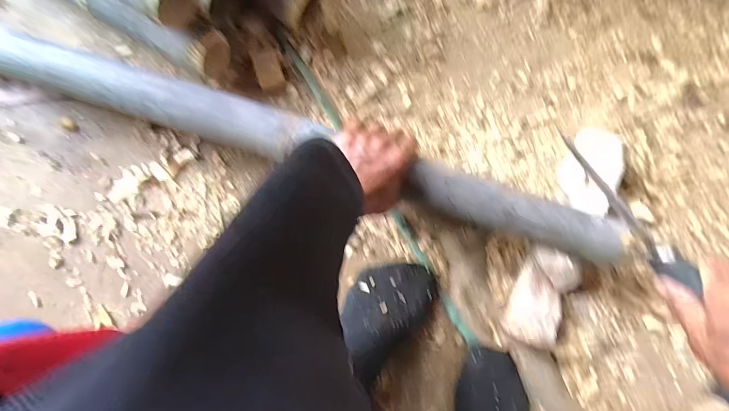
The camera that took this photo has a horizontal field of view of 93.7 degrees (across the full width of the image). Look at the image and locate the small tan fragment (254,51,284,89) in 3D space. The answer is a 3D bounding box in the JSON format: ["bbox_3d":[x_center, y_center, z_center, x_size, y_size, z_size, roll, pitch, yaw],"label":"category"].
[{"bbox_3d":[-0.145,-0.204,0.518,0.038,0.008,0.053,-14,87,0],"label":"small tan fragment"}]

